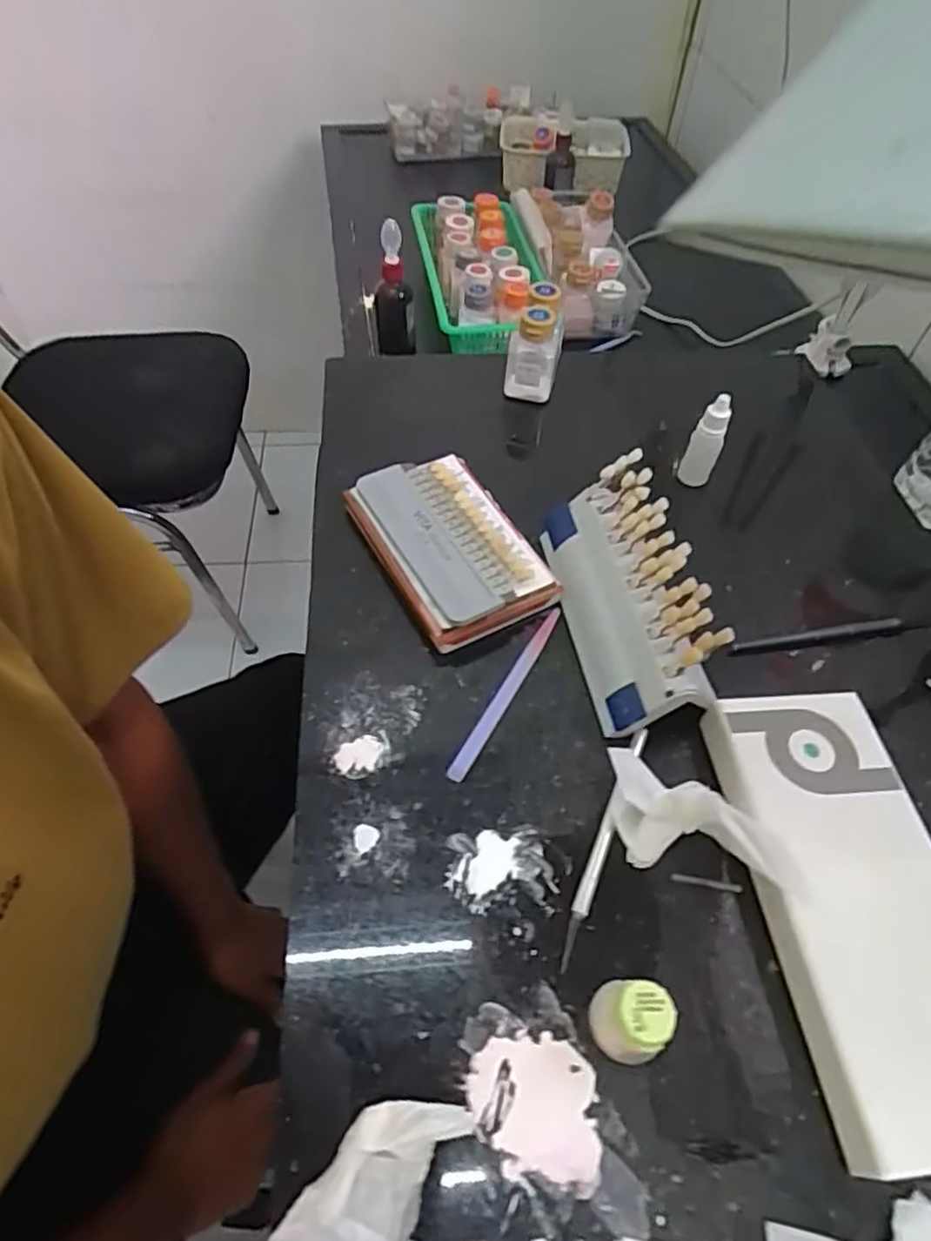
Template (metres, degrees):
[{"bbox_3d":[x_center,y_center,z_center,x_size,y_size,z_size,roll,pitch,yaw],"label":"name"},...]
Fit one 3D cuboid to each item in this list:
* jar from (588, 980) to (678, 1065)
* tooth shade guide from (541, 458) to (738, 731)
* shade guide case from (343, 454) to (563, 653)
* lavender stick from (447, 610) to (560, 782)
[{"bbox_3d":[0.073,0.178,0.296,0.029,0.044,0.027,1,54,-1],"label":"jar"},{"bbox_3d":[0.101,-0.021,0.426,0.063,0.071,0.172,-7,54,-6],"label":"tooth shade guide"},{"bbox_3d":[-0.011,-0.054,0.472,0.095,0.032,0.147,-24,58,-18],"label":"shade guide case"},{"bbox_3d":[0.027,0.041,0.415,0.009,0.006,0.138,25,57,16],"label":"lavender stick"}]

